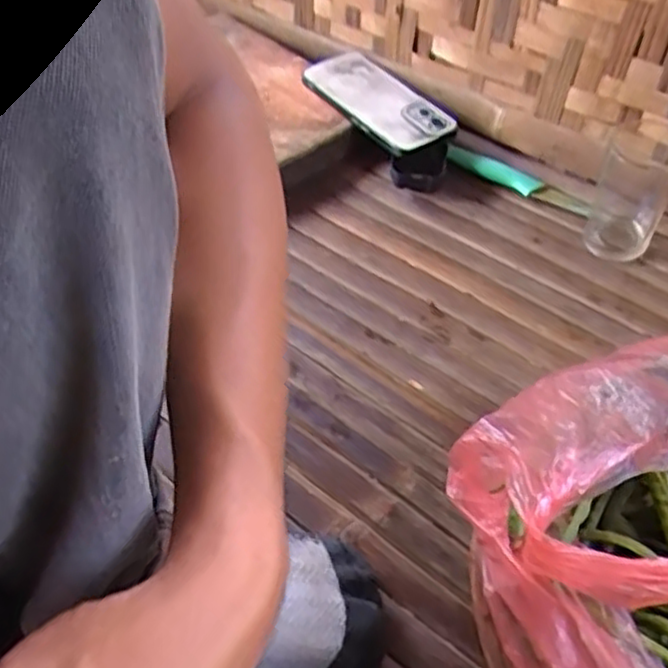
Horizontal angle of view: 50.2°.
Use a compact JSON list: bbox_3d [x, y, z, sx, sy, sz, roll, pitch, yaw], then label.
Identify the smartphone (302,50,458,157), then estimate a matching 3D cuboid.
[{"bbox_3d":[0.042,-0.243,0.729,0.085,0.014,0.176,-29,59,-26],"label":"smartphone"}]

